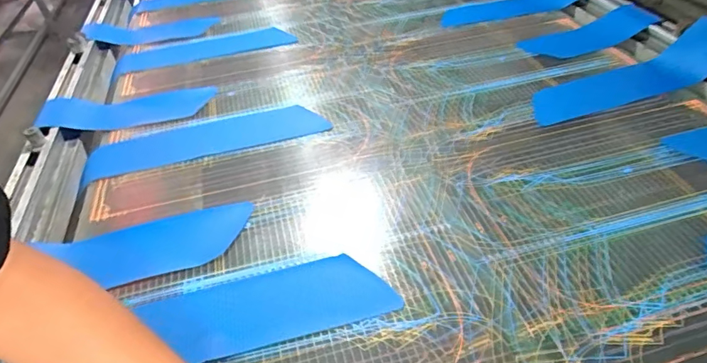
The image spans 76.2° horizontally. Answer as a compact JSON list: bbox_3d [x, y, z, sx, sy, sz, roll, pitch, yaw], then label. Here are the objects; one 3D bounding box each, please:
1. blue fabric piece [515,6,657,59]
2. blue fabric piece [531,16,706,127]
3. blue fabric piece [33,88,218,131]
[{"bbox_3d":[0.576,-0.362,1.117,0.345,0.039,0.109,-18,39,3],"label":"blue fabric piece"},{"bbox_3d":[0.580,-0.216,0.925,0.510,0.071,0.125,-21,40,-2],"label":"blue fabric piece"},{"bbox_3d":[-0.451,-0.153,0.915,0.334,0.040,0.122,-16,43,-12],"label":"blue fabric piece"}]

